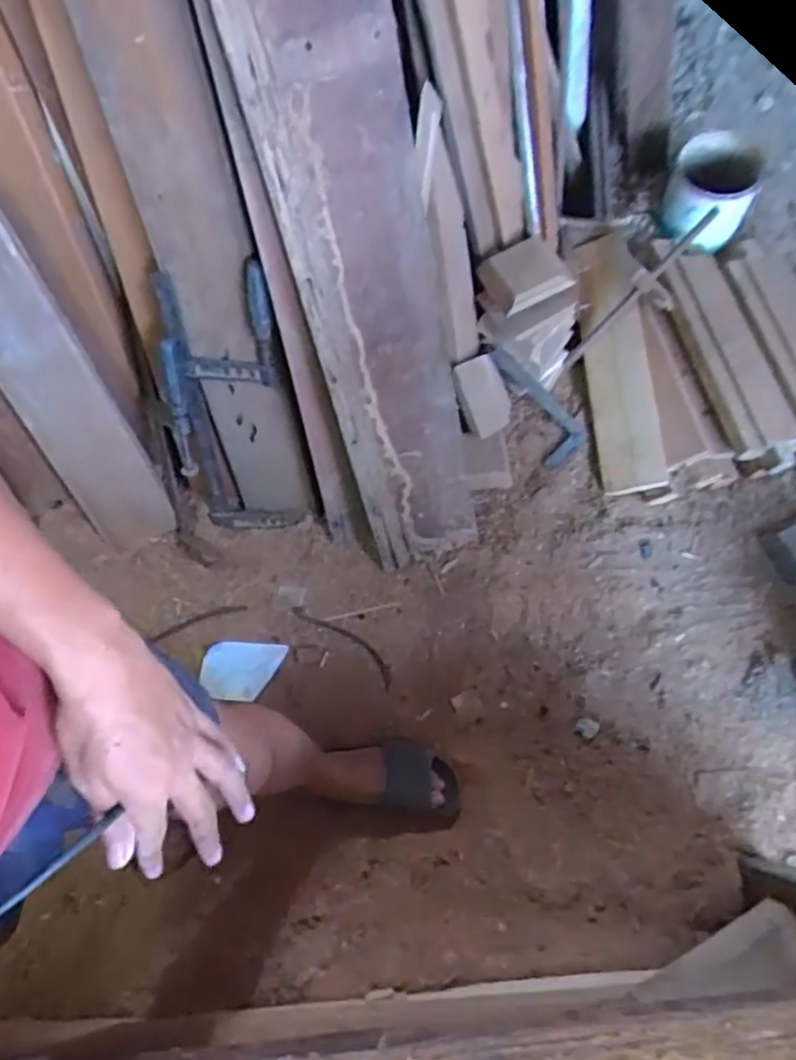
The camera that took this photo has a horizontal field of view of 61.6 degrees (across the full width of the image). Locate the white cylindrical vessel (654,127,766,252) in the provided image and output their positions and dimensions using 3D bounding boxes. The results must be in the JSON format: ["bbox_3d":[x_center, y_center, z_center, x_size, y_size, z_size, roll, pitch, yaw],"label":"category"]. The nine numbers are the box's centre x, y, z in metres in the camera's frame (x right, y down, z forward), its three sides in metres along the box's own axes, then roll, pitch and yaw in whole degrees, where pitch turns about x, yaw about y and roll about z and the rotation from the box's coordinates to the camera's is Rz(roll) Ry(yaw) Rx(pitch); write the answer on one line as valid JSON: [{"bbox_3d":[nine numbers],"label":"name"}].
[{"bbox_3d":[0.632,-0.679,1.366,0.169,0.174,0.158,-1,69,2],"label":"white cylindrical vessel"}]

